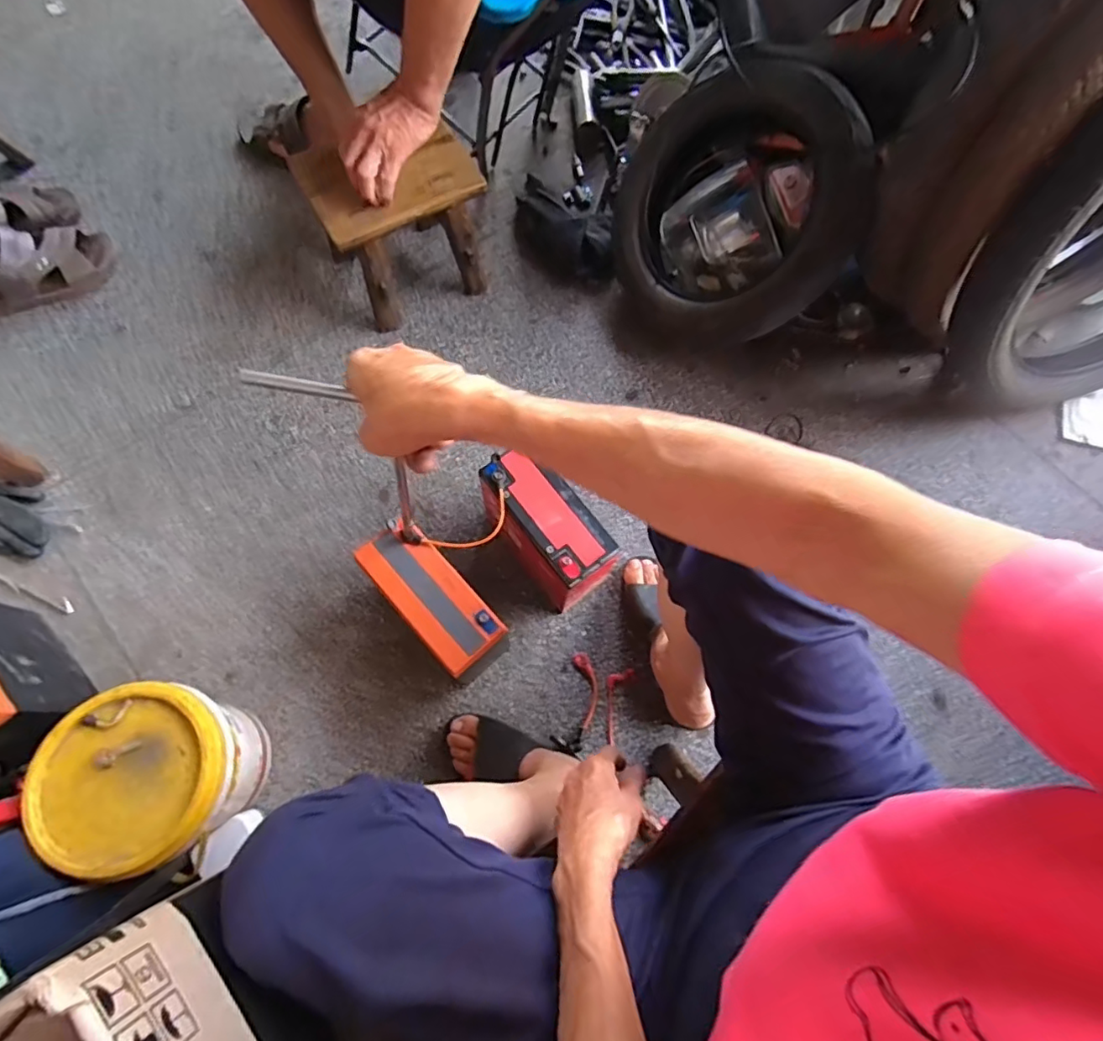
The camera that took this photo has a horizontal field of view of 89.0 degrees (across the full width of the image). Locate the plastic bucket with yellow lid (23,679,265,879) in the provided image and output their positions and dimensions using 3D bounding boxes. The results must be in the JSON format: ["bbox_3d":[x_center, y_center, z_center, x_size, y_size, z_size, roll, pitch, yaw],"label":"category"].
[{"bbox_3d":[-0.406,0.269,0.602,0.163,0.160,0.159,1,71,-2],"label":"plastic bucket with yellow lid"}]

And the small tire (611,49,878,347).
[{"bbox_3d":[0.263,-0.443,0.812,0.355,0.065,0.343,5,100,30],"label":"small tire"}]

